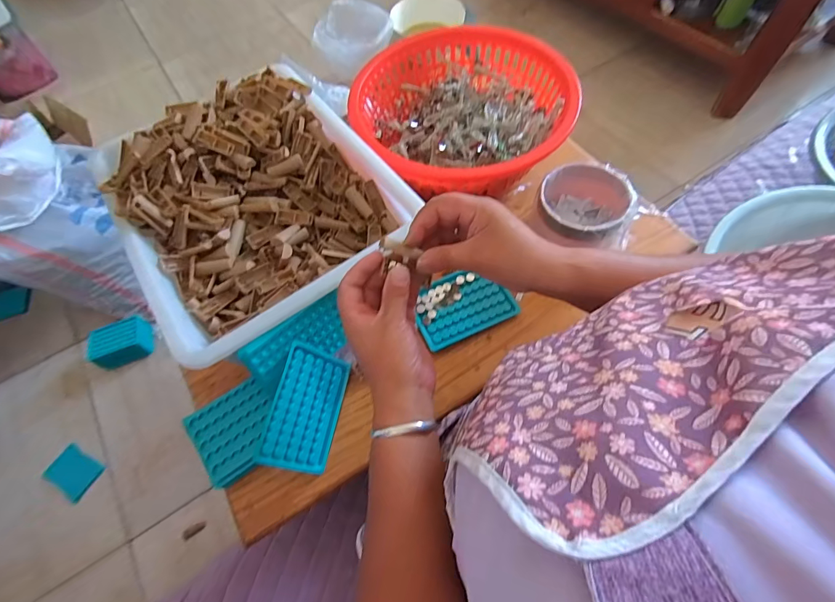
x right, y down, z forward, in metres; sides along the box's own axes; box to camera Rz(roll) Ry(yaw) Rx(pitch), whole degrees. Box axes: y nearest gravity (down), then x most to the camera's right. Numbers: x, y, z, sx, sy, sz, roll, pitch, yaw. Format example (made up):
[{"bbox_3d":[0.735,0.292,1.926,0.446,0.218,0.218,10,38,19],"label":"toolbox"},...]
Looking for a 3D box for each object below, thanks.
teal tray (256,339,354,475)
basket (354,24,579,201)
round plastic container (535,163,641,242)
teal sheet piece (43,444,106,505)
[{"bbox_3d":[-0.128,0.126,0.483,0.007,0.093,0.135,-7,62,38],"label":"teal tray"},{"bbox_3d":[0.065,-0.290,0.641,0.318,0.102,0.322,-24,63,-9],"label":"basket"},{"bbox_3d":[0.225,-0.124,0.570,0.115,0.076,0.111,-2,62,3],"label":"round plastic container"},{"bbox_3d":[-0.877,0.435,1.043,0.149,0.005,0.091,21,62,20],"label":"teal sheet piece"}]

